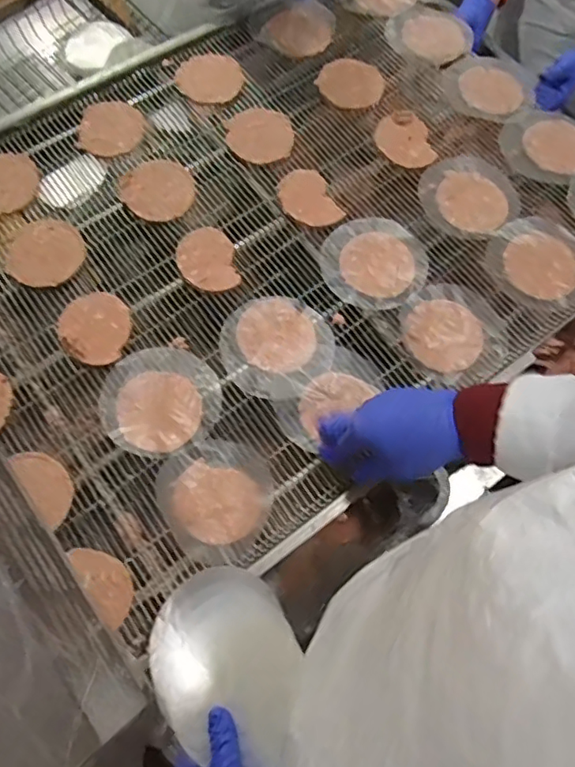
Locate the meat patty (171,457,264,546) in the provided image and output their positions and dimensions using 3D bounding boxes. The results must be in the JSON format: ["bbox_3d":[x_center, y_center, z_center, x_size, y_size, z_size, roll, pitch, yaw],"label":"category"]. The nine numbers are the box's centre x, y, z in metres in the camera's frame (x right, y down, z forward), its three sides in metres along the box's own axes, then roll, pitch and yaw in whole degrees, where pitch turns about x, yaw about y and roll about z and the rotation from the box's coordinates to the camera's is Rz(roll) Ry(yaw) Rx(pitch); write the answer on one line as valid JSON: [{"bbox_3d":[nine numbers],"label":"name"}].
[{"bbox_3d":[-0.070,0.117,0.567,0.086,0.008,0.072,19,69,5],"label":"meat patty"}]

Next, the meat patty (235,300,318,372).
[{"bbox_3d":[-0.012,-0.053,0.636,0.082,0.006,0.085,1,68,-2],"label":"meat patty"}]

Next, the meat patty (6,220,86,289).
[{"bbox_3d":[-0.277,-0.150,0.660,0.082,0.004,0.085,1,68,-2],"label":"meat patty"}]

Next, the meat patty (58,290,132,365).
[{"bbox_3d":[-0.209,-0.061,0.627,0.073,0.012,0.082,-9,69,-6],"label":"meat patty"}]

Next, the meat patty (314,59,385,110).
[{"bbox_3d":[0.087,-0.406,0.780,0.088,0.006,0.088,1,68,-2],"label":"meat patty"}]

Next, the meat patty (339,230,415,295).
[{"bbox_3d":[0.106,-0.141,0.673,0.085,0.004,0.081,1,68,-2],"label":"meat patty"}]

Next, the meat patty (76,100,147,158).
[{"bbox_3d":[-0.222,-0.324,0.731,0.082,0.004,0.089,0,68,-3],"label":"meat patty"}]

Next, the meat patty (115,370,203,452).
[{"bbox_3d":[-0.133,0.027,0.597,0.084,0.011,0.084,1,68,-2],"label":"meat patty"}]

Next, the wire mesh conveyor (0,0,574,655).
[{"bbox_3d":[-0.005,-0.205,0.699,0.789,0.025,0.609,-34,74,-15],"label":"wire mesh conveyor"}]

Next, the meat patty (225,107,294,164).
[{"bbox_3d":[-0.035,-0.318,0.737,0.083,0.007,0.082,6,68,0],"label":"meat patty"}]

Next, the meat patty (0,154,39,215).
[{"bbox_3d":[-0.345,-0.241,0.692,0.086,0.004,0.089,1,68,-2],"label":"meat patty"}]

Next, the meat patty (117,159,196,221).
[{"bbox_3d":[-0.156,-0.236,0.699,0.086,0.005,0.090,1,68,-2],"label":"meat patty"}]

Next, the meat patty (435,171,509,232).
[{"bbox_3d":[0.227,-0.223,0.708,0.086,0.005,0.083,1,68,-2],"label":"meat patty"}]

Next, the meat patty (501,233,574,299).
[{"bbox_3d":[0.298,-0.138,0.677,0.087,0.006,0.083,1,68,-2],"label":"meat patty"}]

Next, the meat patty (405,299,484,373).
[{"bbox_3d":[0.175,-0.055,0.641,0.085,0.007,0.081,1,68,-2],"label":"meat patty"}]

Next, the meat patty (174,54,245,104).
[{"bbox_3d":[-0.103,-0.412,0.775,0.088,0.009,0.091,1,68,-2],"label":"meat patty"}]

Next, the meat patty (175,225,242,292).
[{"bbox_3d":[-0.094,-0.145,0.670,0.067,0.004,0.087,-9,69,-6],"label":"meat patty"}]

